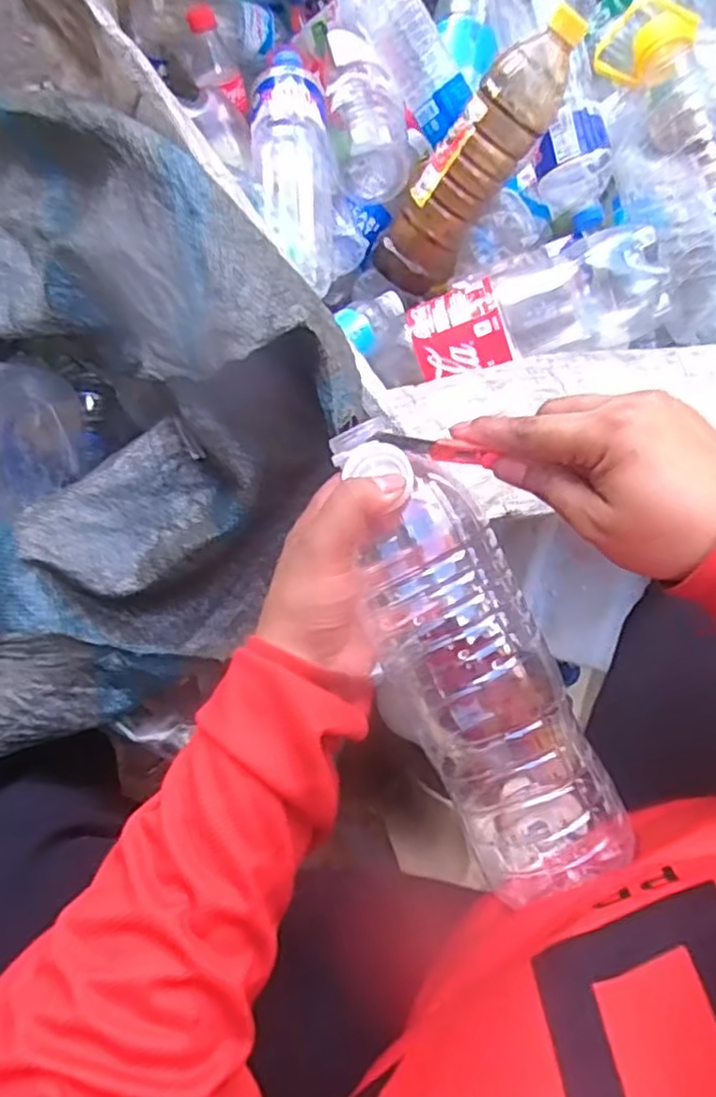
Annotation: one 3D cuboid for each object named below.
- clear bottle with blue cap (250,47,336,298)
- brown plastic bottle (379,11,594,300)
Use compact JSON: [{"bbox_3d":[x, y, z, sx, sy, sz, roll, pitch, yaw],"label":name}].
[{"bbox_3d":[-0.061,-0.369,0.669,0.072,0.056,0.244,-7,74,-1],"label":"clear bottle with blue cap"},{"bbox_3d":[0.122,-0.380,0.681,0.087,0.252,0.070,-24,71,-49],"label":"brown plastic bottle"}]

